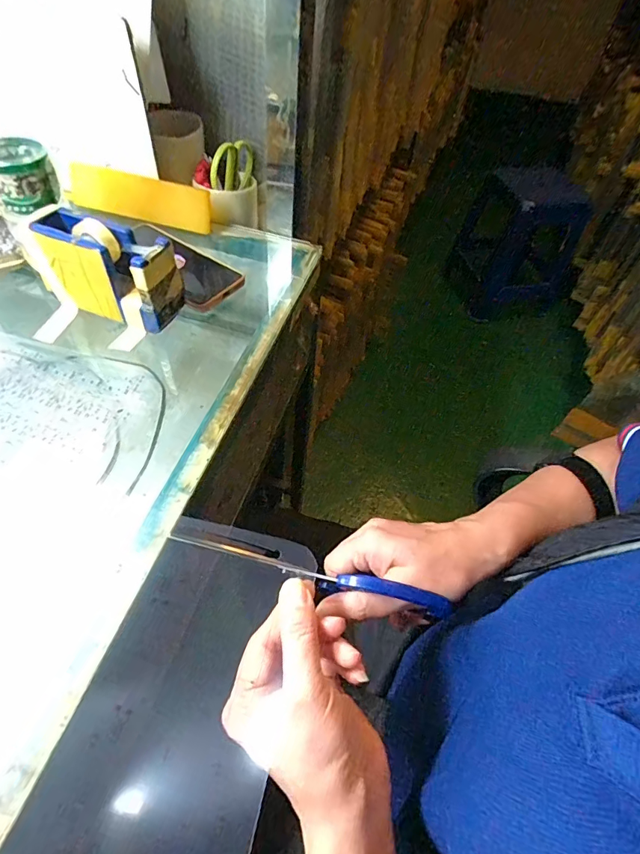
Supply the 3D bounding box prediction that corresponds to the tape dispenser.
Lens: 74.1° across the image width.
[{"bbox_3d":[-0.207,-0.152,0.418,0.136,0.082,0.051,19,54,9],"label":"tape dispenser"}]

